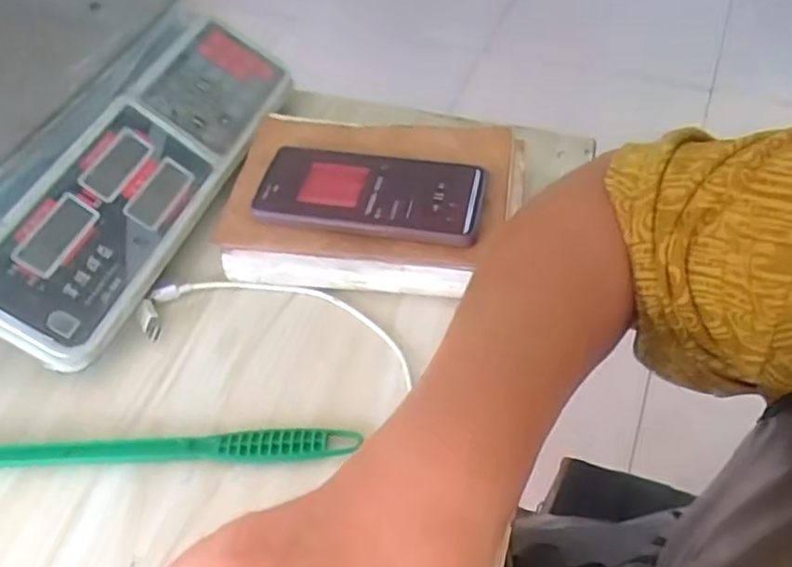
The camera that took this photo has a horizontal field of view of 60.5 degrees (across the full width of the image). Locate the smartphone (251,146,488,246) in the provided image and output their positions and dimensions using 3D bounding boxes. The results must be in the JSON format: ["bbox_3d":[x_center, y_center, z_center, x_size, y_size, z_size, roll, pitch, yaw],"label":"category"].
[{"bbox_3d":[-0.018,-0.067,0.491,0.160,0.011,0.081,8,52,11],"label":"smartphone"}]

